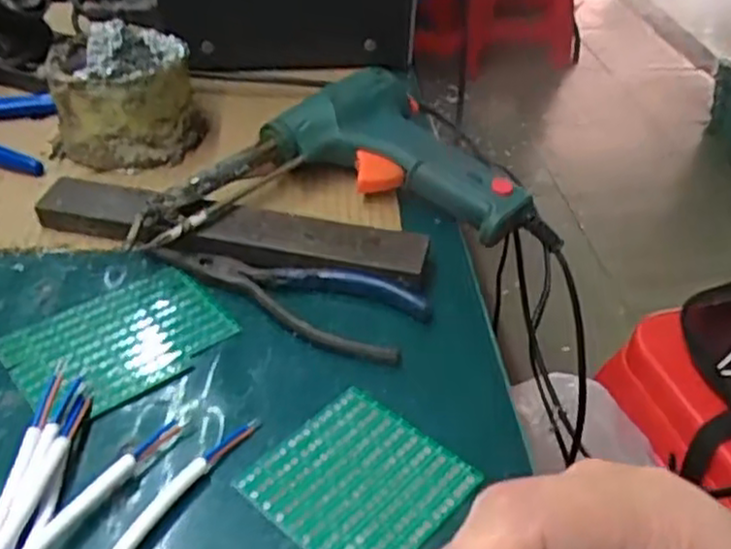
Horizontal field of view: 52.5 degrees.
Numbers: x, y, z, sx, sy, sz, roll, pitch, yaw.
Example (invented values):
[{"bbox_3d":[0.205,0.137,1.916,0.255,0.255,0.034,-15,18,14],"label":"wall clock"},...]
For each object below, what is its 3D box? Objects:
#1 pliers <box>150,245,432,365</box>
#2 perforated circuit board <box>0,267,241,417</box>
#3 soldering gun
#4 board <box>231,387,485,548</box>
[{"bbox_3d":[-0.041,0.006,0.367,0.141,0.010,0.048,19,41,19],"label":"pliers"},{"bbox_3d":[-0.114,0.029,0.344,0.093,0.004,0.071,-25,46,-30],"label":"perforated circuit board"},{"bbox_3d":[-0.024,-0.066,0.424,0.210,0.052,0.116,-5,39,-10],"label":"soldering gun"},{"bbox_3d":[-0.002,0.079,0.285,0.070,0.004,0.067,29,47,32],"label":"board"}]

